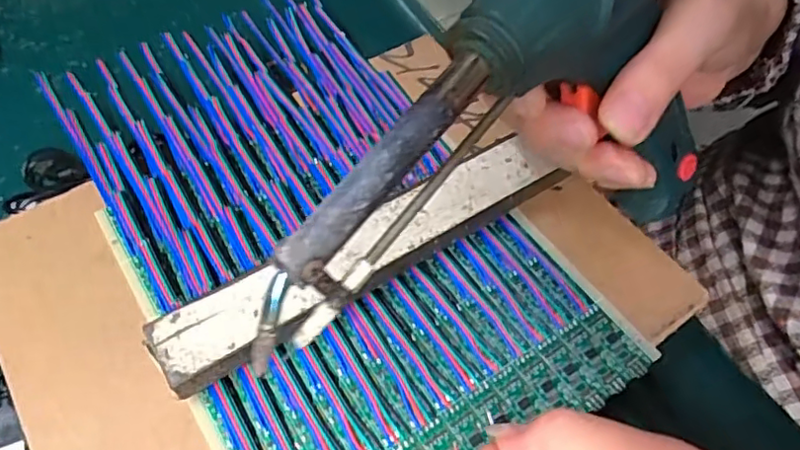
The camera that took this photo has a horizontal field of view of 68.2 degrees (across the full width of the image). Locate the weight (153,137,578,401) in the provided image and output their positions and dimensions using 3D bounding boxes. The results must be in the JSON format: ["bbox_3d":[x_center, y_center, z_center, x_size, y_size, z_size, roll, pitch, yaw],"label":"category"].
[{"bbox_3d":[-0.013,0.014,0.248,0.177,0.028,0.032,-29,62,-20],"label":"weight"}]

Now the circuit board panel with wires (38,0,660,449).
[{"bbox_3d":[-0.045,-0.013,0.270,0.155,0.026,0.284,-29,62,-21],"label":"circuit board panel with wires"}]

